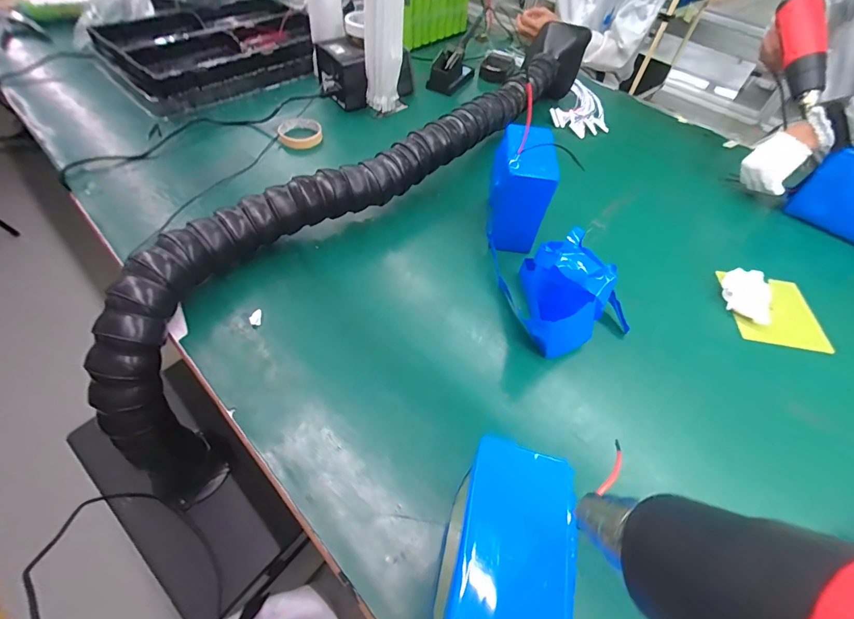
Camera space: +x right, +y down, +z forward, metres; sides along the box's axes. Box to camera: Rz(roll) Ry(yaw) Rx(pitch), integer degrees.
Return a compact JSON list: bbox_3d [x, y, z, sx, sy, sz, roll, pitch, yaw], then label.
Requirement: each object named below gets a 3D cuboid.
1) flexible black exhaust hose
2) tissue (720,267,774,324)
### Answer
[{"bbox_3d":[-0.062,-0.178,0.768,0.154,0.381,1.151,35,57,19],"label":"flexible black exhaust hose"},{"bbox_3d":[0.508,-0.021,0.614,0.064,0.038,0.084,13,52,4],"label":"tissue"}]

